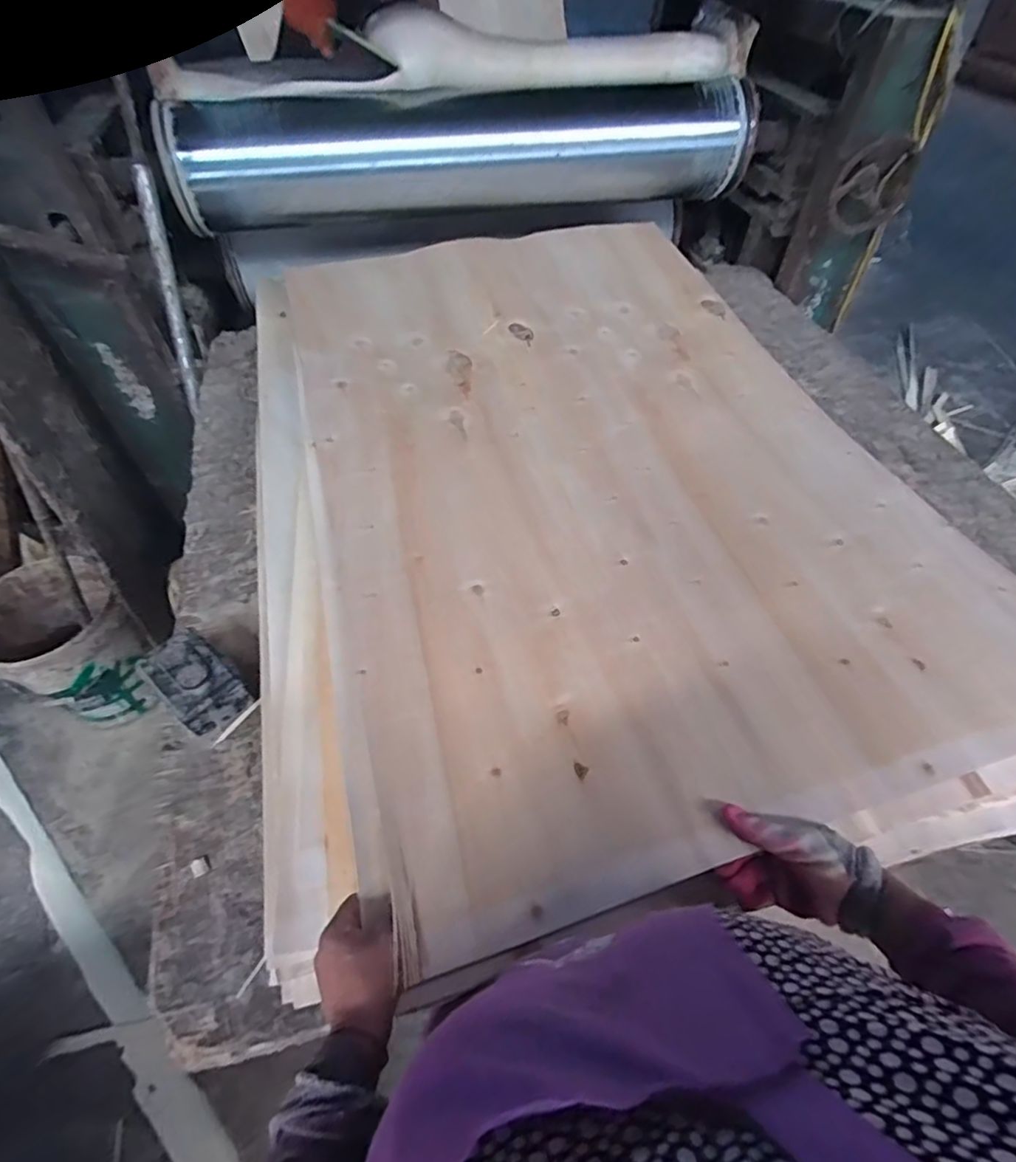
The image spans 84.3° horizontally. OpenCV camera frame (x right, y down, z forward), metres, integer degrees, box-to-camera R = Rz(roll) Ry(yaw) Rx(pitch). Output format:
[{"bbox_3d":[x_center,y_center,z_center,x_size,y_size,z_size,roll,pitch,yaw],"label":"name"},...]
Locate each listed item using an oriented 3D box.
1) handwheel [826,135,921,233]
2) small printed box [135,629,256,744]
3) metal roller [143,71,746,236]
[{"bbox_3d":[0.715,-0.766,1.093,0.155,0.165,0.058,23,47,-26],"label":"handwheel"},{"bbox_3d":[-0.358,0.118,0.651,0.116,0.067,0.075,37,63,25],"label":"small printed box"},{"bbox_3d":[-0.075,-0.901,1.205,1.158,0.275,0.245,-11,54,-6],"label":"metal roller"}]

